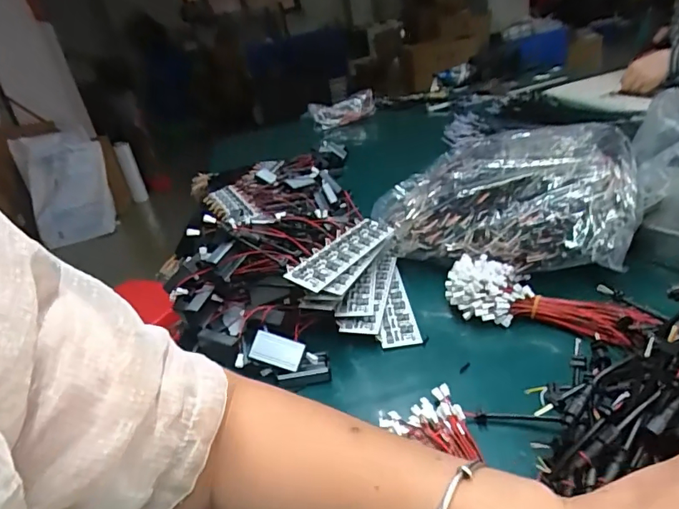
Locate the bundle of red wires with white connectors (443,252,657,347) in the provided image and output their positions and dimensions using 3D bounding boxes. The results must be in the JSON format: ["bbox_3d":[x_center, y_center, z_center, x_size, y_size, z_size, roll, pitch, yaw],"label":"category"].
[{"bbox_3d":[0.199,0.041,0.490,0.177,0.051,0.080,6,30,33],"label":"bundle of red wires with white connectors"}]

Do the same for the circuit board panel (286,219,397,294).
[{"bbox_3d":[0.007,-0.004,0.531,0.039,0.008,0.165,32,39,21],"label":"circuit board panel"}]

